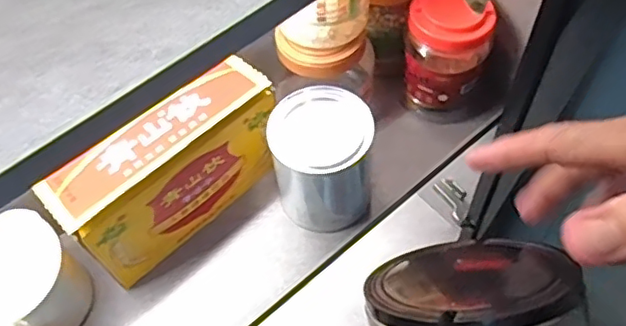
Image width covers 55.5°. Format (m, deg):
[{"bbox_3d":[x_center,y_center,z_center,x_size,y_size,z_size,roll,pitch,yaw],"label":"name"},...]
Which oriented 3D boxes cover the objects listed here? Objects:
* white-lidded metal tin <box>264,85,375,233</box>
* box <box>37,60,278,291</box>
[{"bbox_3d":[0.010,0.001,0.614,0.097,0.128,0.098,-2,59,3],"label":"white-lidded metal tin"},{"bbox_3d":[-0.140,0.012,0.620,0.226,0.142,0.077,-38,64,-18],"label":"box"}]

